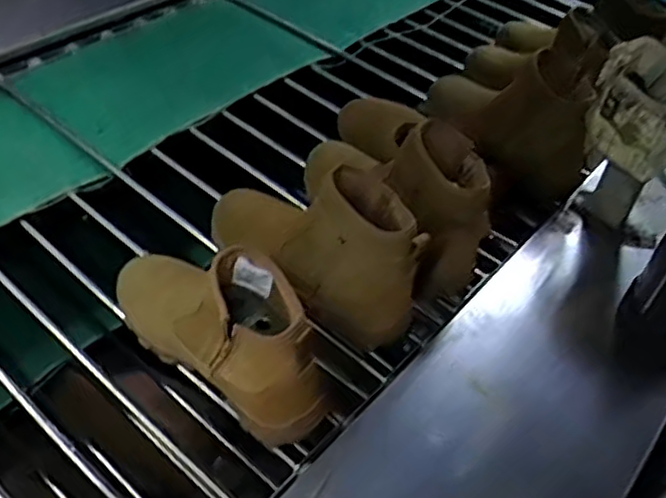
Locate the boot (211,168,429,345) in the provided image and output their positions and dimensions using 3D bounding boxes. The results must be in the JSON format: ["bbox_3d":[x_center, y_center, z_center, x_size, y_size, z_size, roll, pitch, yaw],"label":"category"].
[{"bbox_3d":[-0.029,-0.017,0.767,0.279,0.169,0.089,26,49,16],"label":"boot"}]

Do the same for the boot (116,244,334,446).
[{"bbox_3d":[-0.122,0.062,0.675,0.088,0.148,0.273,-33,59,-33],"label":"boot"}]

